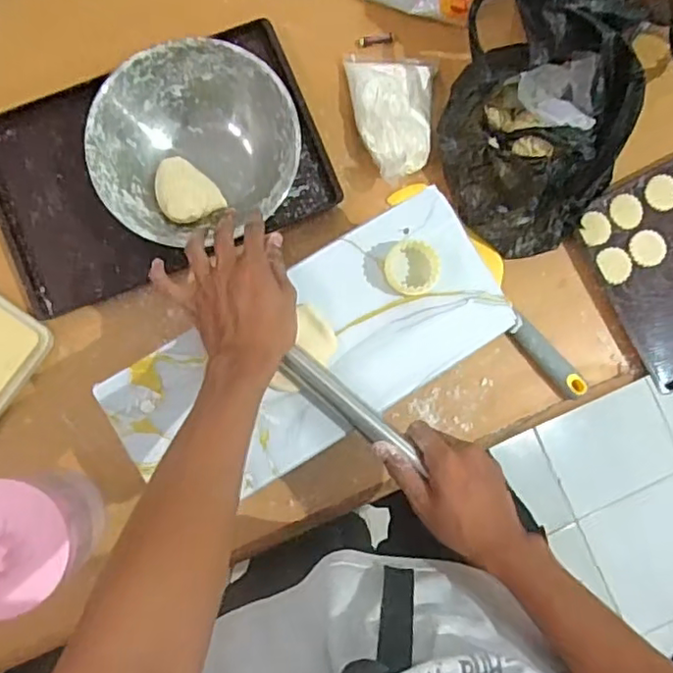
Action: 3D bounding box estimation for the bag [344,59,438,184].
[{"bbox_3d":[0.069,-0.257,0.716,0.102,0.047,0.155,-3,86,-3],"label":"bag"}]

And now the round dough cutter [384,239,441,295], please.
[{"bbox_3d":[0.071,-0.064,0.576,0.054,0.019,0.048,7,85,-2],"label":"round dough cutter"}]

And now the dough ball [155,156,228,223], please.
[{"bbox_3d":[-0.172,-0.166,0.701,0.062,0.029,0.081,-33,88,-5],"label":"dough ball"}]

